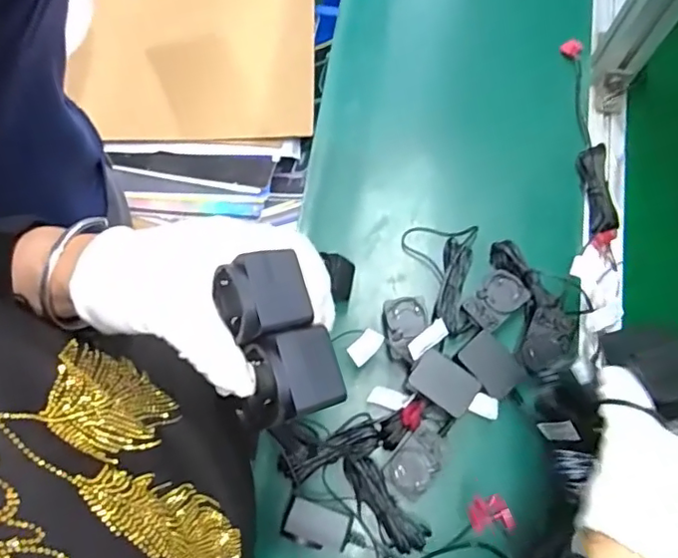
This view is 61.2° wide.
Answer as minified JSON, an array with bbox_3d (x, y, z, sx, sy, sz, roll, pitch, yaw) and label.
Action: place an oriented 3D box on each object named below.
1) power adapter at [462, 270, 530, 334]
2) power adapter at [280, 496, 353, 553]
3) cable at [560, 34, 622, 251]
[{"bbox_3d":[0.152,0.021,0.556,0.058,0.019,0.040,-39,77,-9],"label":"power adapter"},{"bbox_3d":[-0.019,0.218,0.507,0.056,0.038,0.036,16,75,6],"label":"power adapter"},{"bbox_3d":[0.266,-0.146,0.611,0.031,0.017,0.247,-3,74,0],"label":"cable"}]

